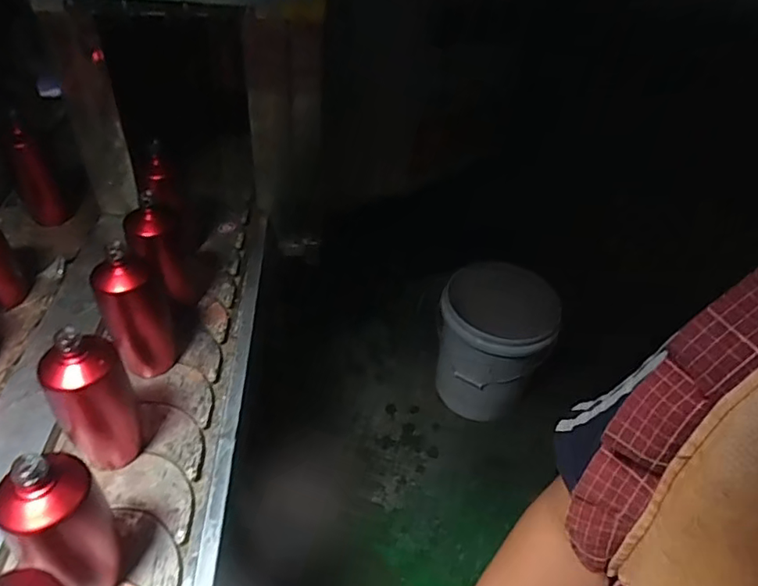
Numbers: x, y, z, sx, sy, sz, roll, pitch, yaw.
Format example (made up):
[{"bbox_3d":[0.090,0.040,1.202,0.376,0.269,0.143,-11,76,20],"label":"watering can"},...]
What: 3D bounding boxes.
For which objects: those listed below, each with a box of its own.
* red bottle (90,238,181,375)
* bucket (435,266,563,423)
[{"bbox_3d":[-0.331,0.026,0.751,0.072,0.196,0.068,3,47,-3],"label":"red bottle"},{"bbox_3d":[0.302,0.144,1.545,0.267,0.359,0.278,3,47,-3],"label":"bucket"}]

